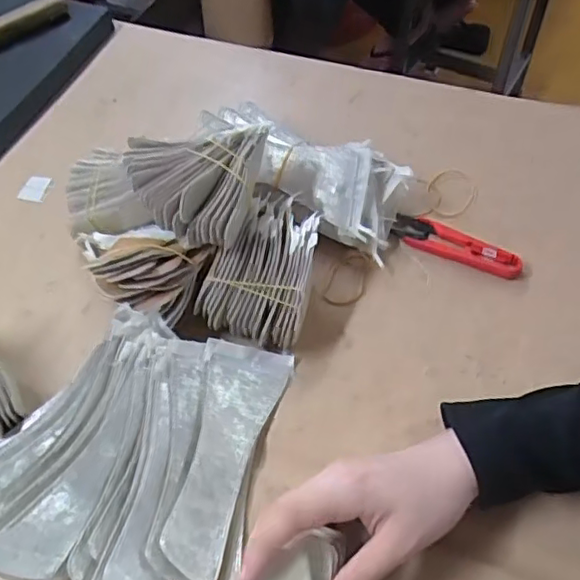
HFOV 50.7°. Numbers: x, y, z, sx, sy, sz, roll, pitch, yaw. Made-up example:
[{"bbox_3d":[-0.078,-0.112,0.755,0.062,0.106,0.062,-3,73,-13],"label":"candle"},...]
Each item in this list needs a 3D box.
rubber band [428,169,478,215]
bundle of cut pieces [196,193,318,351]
[{"bbox_3d":[0.148,-0.090,0.553,0.043,0.005,0.056,-12,52,4],"label":"rubber band"},{"bbox_3d":[-0.017,-0.018,0.488,0.076,0.058,0.114,15,57,12],"label":"bundle of cut pieces"}]

